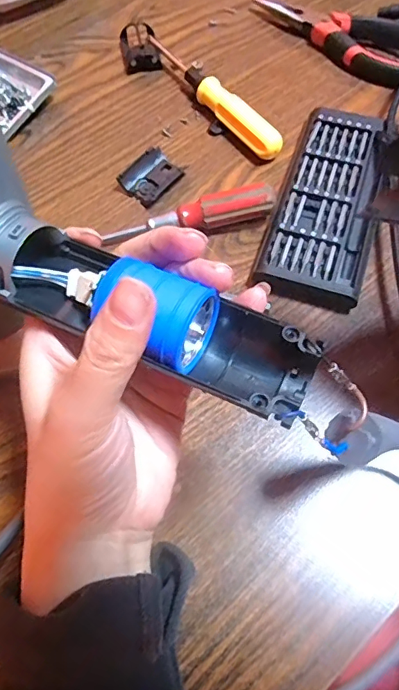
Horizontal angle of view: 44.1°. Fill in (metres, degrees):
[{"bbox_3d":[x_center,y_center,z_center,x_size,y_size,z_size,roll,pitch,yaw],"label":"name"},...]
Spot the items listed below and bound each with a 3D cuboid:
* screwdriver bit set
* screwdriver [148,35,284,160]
[{"bbox_3d":[0.086,-0.097,0.332,0.067,0.017,0.154,17,66,8],"label":"screwdriver bit set"},{"bbox_3d":[0.009,-0.193,0.377,0.023,0.020,0.154,-30,69,-13],"label":"screwdriver"}]

